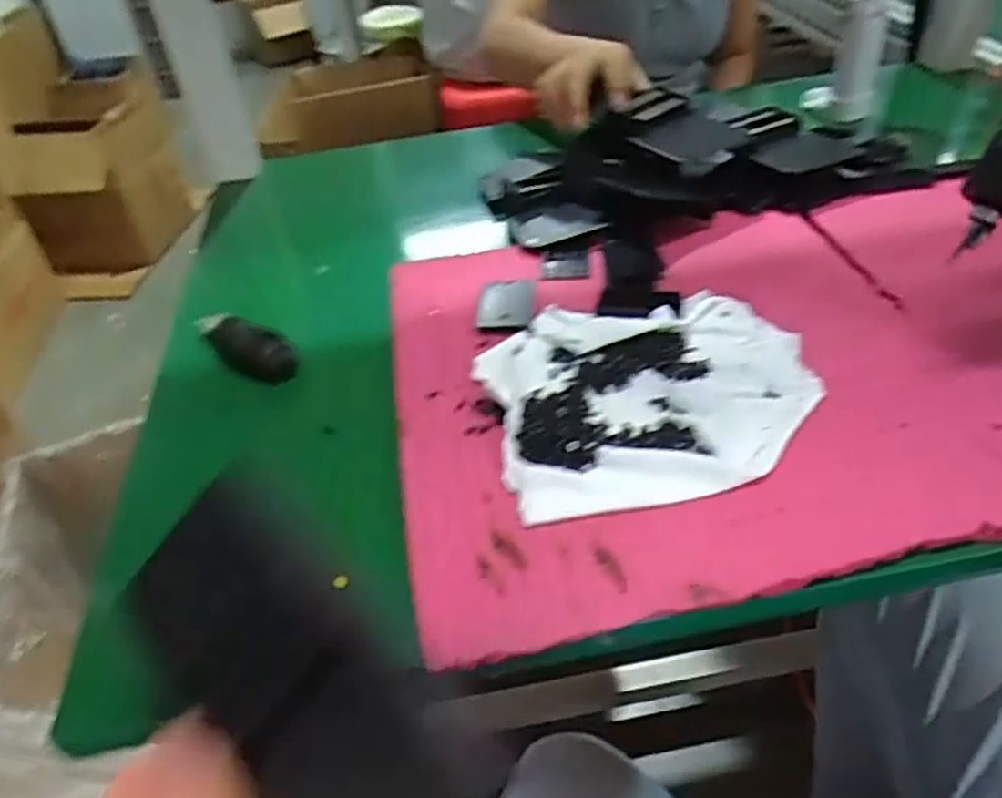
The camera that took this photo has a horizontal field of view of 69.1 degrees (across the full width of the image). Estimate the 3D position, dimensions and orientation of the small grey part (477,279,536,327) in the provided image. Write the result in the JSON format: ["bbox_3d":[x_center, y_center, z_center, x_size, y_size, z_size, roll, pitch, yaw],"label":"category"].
[{"bbox_3d":[0.004,-0.067,0.493,0.033,0.016,0.047,4,43,11],"label":"small grey part"}]

